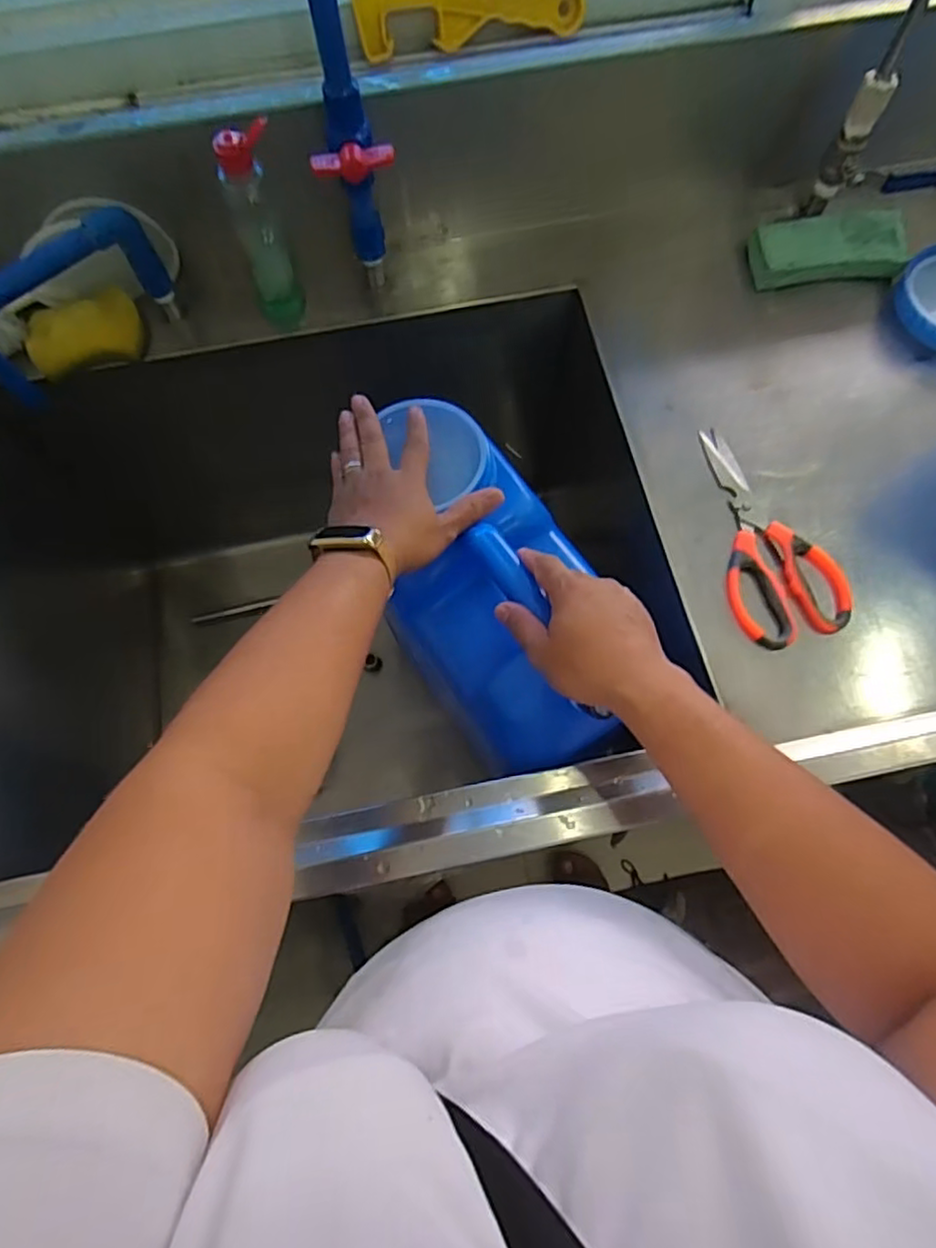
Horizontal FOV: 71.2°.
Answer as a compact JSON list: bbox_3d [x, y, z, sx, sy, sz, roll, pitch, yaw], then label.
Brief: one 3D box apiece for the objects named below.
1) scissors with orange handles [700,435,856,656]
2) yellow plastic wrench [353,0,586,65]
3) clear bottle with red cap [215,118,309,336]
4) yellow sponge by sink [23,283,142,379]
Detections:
[{"bbox_3d":[0.244,-0.078,0.553,0.090,0.007,0.195,-17,70,-5],"label":"scissors with orange handles"},{"bbox_3d":[0.003,-0.530,0.556,0.195,0.056,0.019,-12,71,-3],"label":"yellow plastic wrench"},{"bbox_3d":[-0.182,-0.347,0.589,0.054,0.173,0.044,-6,71,-1],"label":"clear bottle with red cap"},{"bbox_3d":[-0.365,-0.278,0.624,0.101,0.028,0.073,-24,72,-7],"label":"yellow sponge by sink"}]

